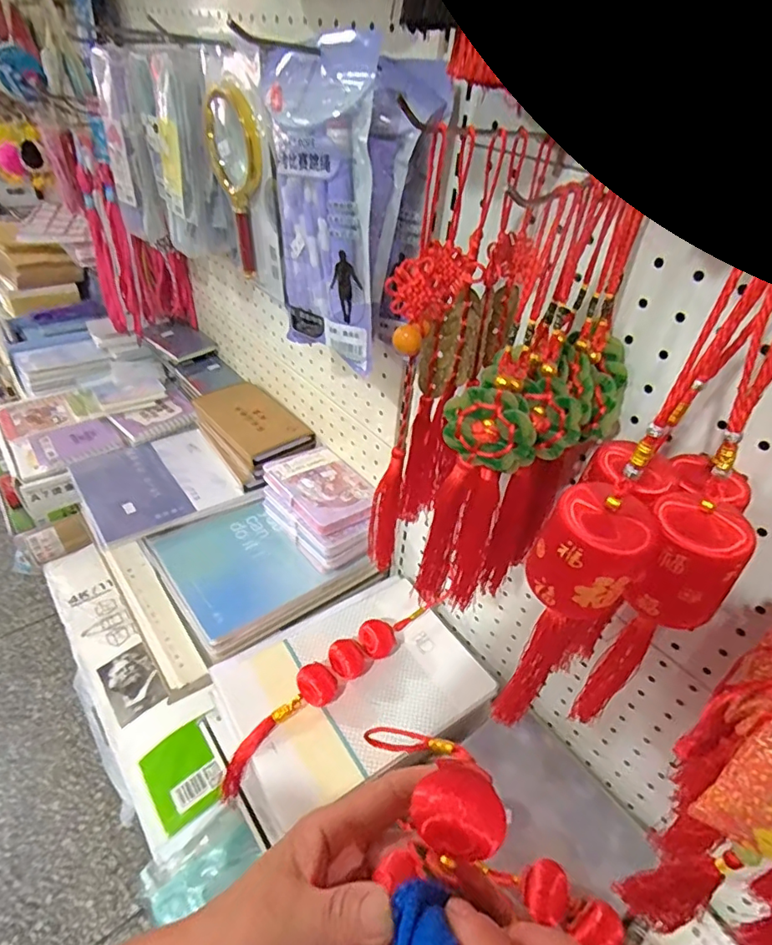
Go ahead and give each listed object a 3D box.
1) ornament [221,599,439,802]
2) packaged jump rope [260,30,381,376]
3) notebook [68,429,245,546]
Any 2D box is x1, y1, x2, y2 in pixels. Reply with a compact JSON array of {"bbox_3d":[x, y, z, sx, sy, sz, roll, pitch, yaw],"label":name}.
[{"bbox_3d":[-0.054,0.221,0.565,0.278,0.074,0.033,-29,50,-35],"label":"ornament"},{"bbox_3d":[-0.059,-0.213,0.443,0.021,0.232,0.136,-26,40,-38],"label":"packaged jump rope"},{"bbox_3d":[-0.334,0.004,0.756,0.187,0.018,0.189,-22,47,-30],"label":"notebook"}]

